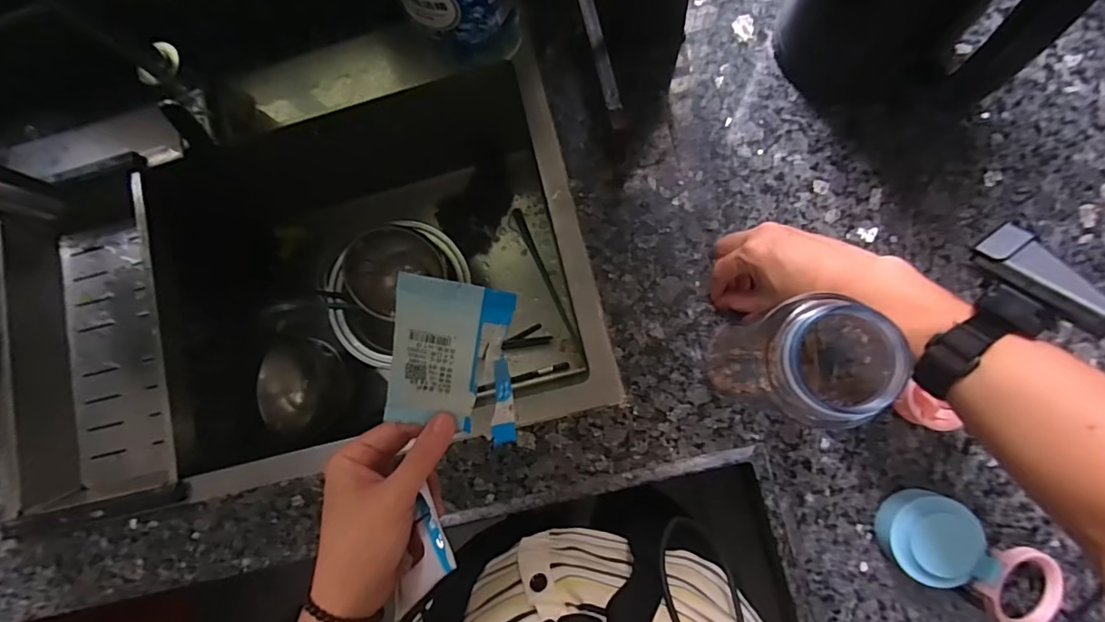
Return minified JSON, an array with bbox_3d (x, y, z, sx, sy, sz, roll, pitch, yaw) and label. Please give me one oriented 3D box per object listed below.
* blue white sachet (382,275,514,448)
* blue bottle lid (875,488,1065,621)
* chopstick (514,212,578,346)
[{"bbox_3d":[-0.056,0.031,0.303,0.077,0.012,0.094,11,108,-4],"label":"blue white sachet"},{"bbox_3d":[0.345,0.205,0.420,0.138,0.038,0.069,27,87,8],"label":"blue bottle lid"},{"bbox_3d":[-0.011,-0.053,0.708,0.010,0.014,0.203,-24,82,3],"label":"chopstick"}]

